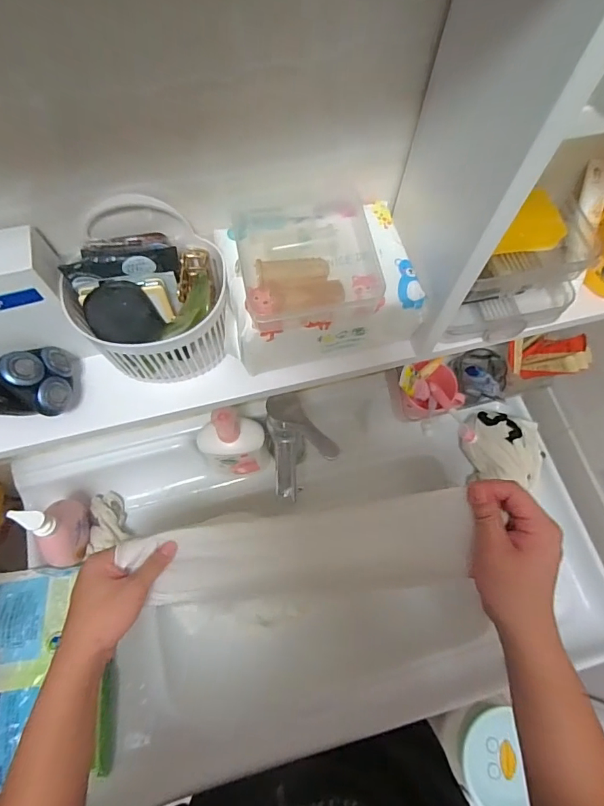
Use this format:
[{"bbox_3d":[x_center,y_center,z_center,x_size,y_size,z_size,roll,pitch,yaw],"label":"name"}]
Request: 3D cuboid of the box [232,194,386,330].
[{"bbox_3d":[0.006,-0.107,0.332,0.101,0.030,0.087,-11,70,-6],"label":"box"}]

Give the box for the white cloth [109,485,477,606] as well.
[{"bbox_3d":[-0.001,0.162,0.473,0.339,0.110,0.081,-13,69,15],"label":"white cloth"}]

